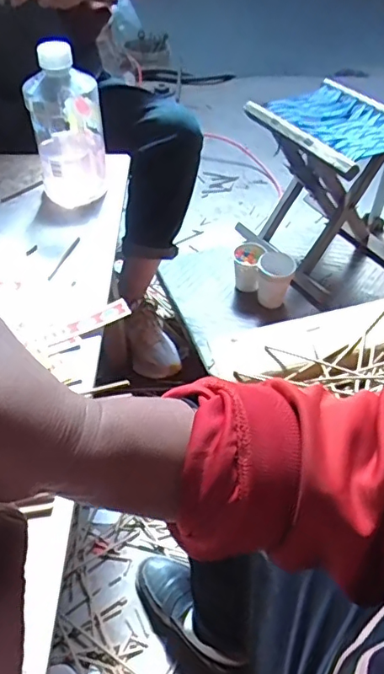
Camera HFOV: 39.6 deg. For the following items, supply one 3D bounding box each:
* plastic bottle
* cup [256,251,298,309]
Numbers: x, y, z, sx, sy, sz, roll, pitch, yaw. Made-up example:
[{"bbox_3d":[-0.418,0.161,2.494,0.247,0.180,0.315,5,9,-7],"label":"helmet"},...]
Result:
[{"bbox_3d":[-0.172,-0.296,0.738,0.093,0.193,0.100,-7,46,-8],"label":"plastic bottle"},{"bbox_3d":[0.165,-0.113,1.060,0.070,0.098,0.065,1,46,-1],"label":"cup"}]

